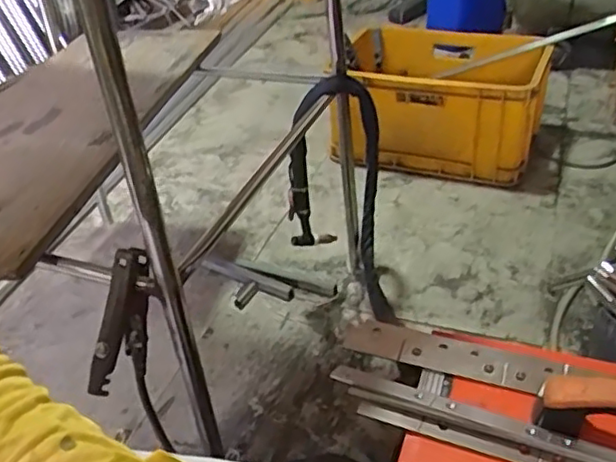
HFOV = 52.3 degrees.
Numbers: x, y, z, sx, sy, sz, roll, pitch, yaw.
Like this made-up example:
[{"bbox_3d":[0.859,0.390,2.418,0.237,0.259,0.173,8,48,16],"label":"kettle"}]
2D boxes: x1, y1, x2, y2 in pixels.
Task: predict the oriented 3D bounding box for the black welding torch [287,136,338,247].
[{"bbox_3d":[0.001,-0.060,1.141,0.043,0.224,0.092,21,42,29],"label":"black welding torch"}]

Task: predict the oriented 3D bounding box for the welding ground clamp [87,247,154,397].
[{"bbox_3d":[-0.195,0.096,0.676,0.032,0.157,0.070,21,14,35],"label":"welding ground clamp"}]

